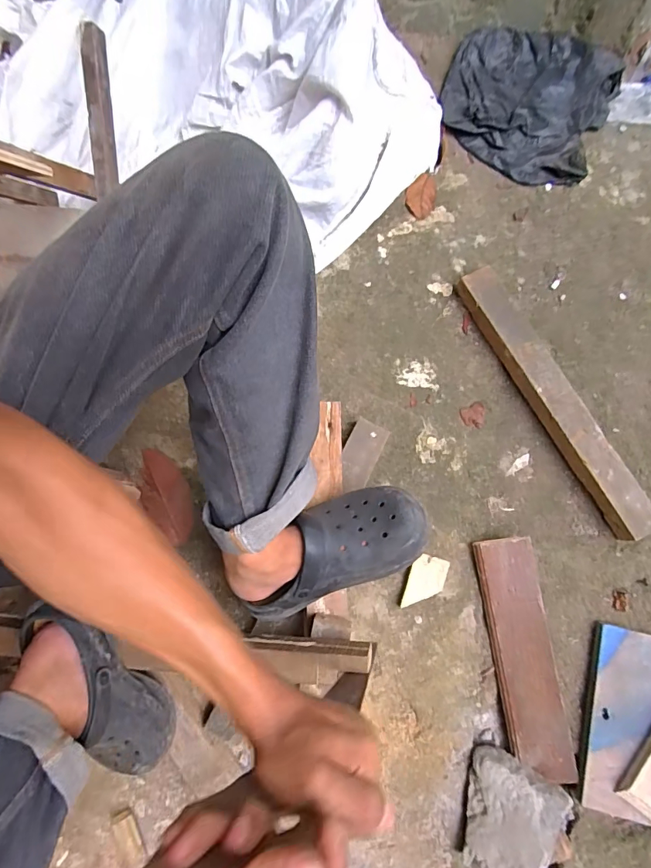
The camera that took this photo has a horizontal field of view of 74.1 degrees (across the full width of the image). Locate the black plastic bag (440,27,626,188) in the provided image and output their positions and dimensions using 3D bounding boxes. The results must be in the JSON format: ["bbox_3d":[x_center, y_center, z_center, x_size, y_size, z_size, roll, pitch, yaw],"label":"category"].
[{"bbox_3d":[0.399,-0.669,0.866,0.326,0.046,0.319,24,78,6],"label":"black plastic bag"}]

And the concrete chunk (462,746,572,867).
[{"bbox_3d":[0.249,0.527,0.584,0.114,0.067,0.135,20,78,5],"label":"concrete chunk"}]

